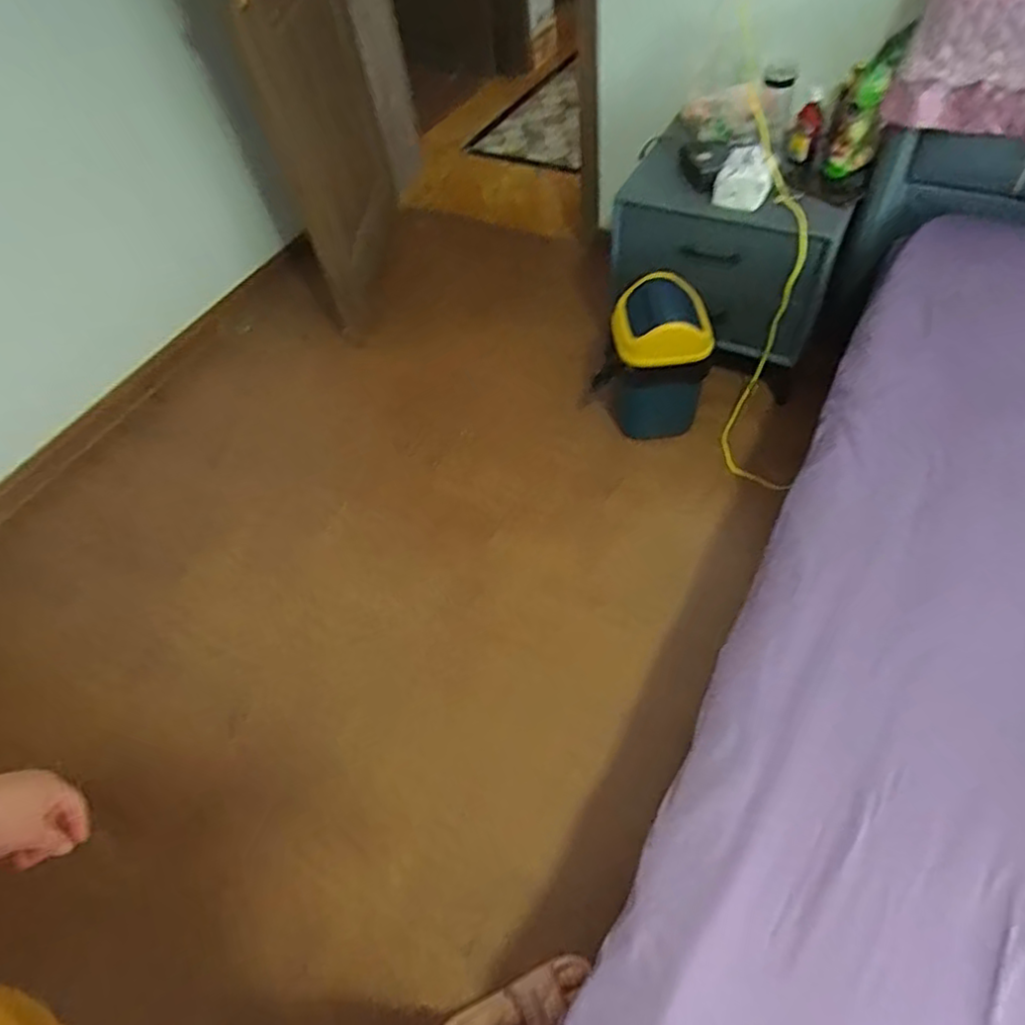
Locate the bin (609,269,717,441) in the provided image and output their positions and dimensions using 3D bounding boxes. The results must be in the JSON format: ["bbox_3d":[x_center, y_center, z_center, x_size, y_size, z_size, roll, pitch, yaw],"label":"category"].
[{"bbox_3d":[0.337,-0.350,1.534,0.238,0.332,0.191,5,54,11],"label":"bin"}]

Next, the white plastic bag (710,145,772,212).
[{"bbox_3d":[0.499,-0.716,1.396,0.112,0.062,0.146,14,57,17],"label":"white plastic bag"}]

